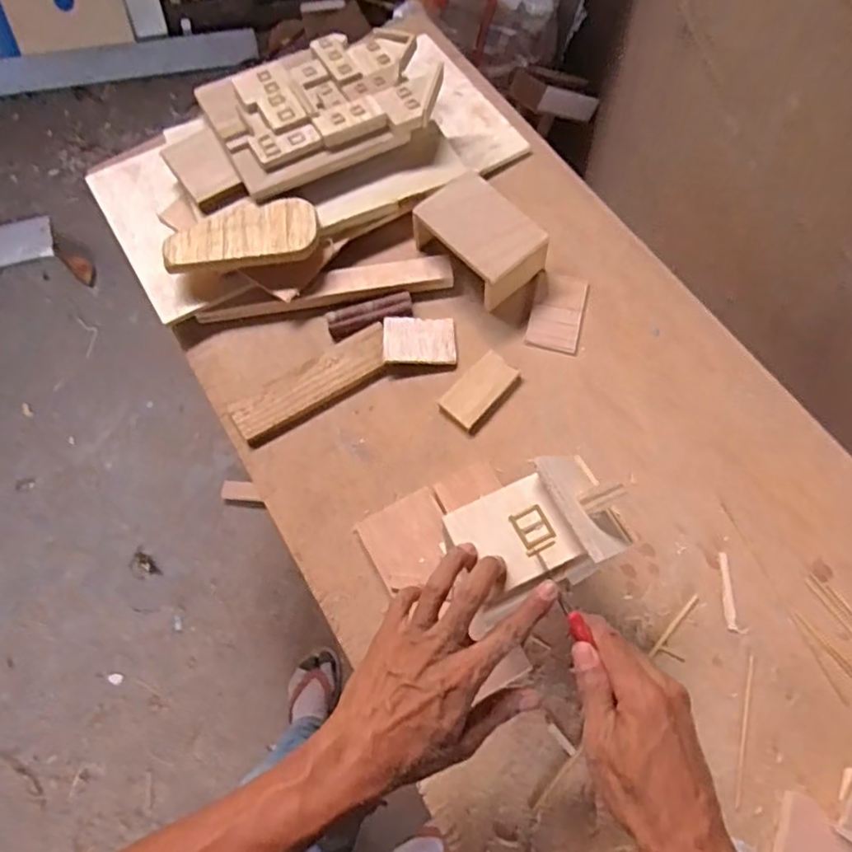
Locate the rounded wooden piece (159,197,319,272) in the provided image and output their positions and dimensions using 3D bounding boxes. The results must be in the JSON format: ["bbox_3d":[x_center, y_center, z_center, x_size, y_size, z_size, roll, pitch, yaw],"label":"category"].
[{"bbox_3d":[-0.206,-0.214,0.716,0.167,0.019,0.077,-11,66,-4],"label":"rounded wooden piece"}]

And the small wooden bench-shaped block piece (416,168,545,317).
[{"bbox_3d":[0.061,-0.212,0.726,0.093,0.060,0.135,-37,70,-14],"label":"small wooden bench-shaped block piece"}]

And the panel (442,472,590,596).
[{"bbox_3d":[0.065,0.082,0.477,0.083,0.010,0.074,-25,65,-8],"label":"panel"}]

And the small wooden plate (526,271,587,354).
[{"bbox_3d":[0.150,-0.131,0.723,0.056,0.005,0.098,14,66,7],"label":"small wooden plate"}]

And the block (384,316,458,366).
[{"bbox_3d":[-0.006,-0.095,0.702,0.077,0.012,0.057,-2,65,0],"label":"block"}]

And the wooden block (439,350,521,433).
[{"bbox_3d":[0.057,-0.038,0.680,0.046,0.013,0.085,40,72,17],"label":"wooden block"}]

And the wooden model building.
[{"bbox_3d":[-0.119,-0.389,0.766,0.261,0.029,0.186,-27,68,-11],"label":"wooden model building"}]

